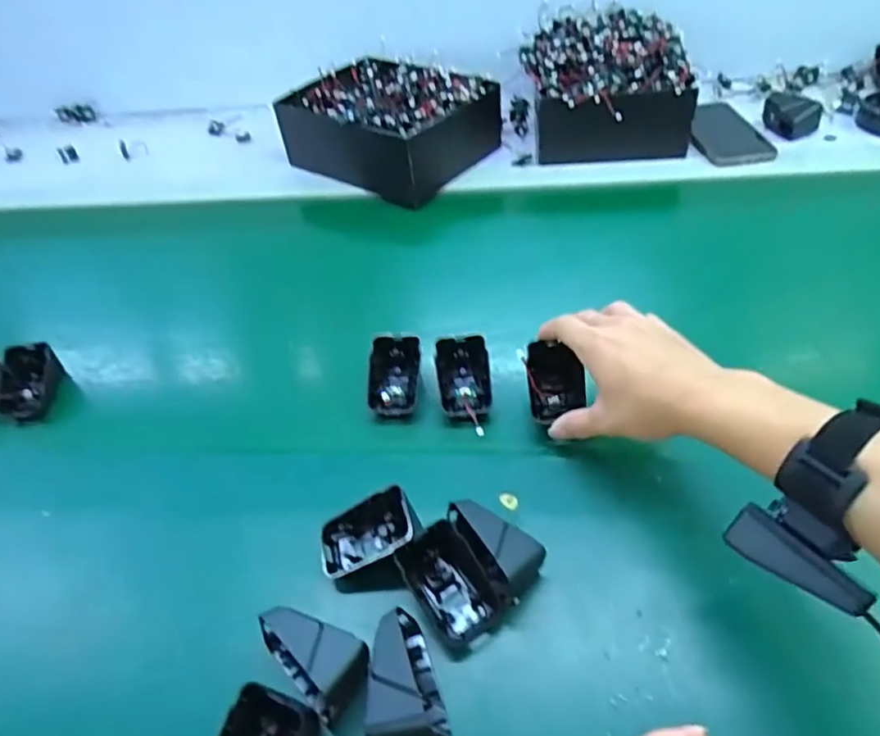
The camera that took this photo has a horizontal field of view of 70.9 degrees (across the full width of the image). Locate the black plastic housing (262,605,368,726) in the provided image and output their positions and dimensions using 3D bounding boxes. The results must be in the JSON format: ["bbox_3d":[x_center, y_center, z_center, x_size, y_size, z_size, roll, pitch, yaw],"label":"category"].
[{"bbox_3d":[-0.074,0.171,0.367,0.067,0.044,0.042,25,53,26],"label":"black plastic housing"}]

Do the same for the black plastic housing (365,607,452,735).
[{"bbox_3d":[-0.019,0.175,0.355,0.042,0.043,0.069,-5,46,1],"label":"black plastic housing"}]

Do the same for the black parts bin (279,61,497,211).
[{"bbox_3d":[-0.064,-0.314,0.789,0.232,0.083,0.198,28,55,28],"label":"black parts bin"}]

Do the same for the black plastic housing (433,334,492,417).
[{"bbox_3d":[0.020,0.006,0.510,0.043,0.037,0.060,-7,46,-1],"label":"black plastic housing"}]

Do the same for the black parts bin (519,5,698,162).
[{"bbox_3d":[0.205,-0.359,0.782,0.192,0.088,0.238,1,46,7],"label":"black parts bin"}]

